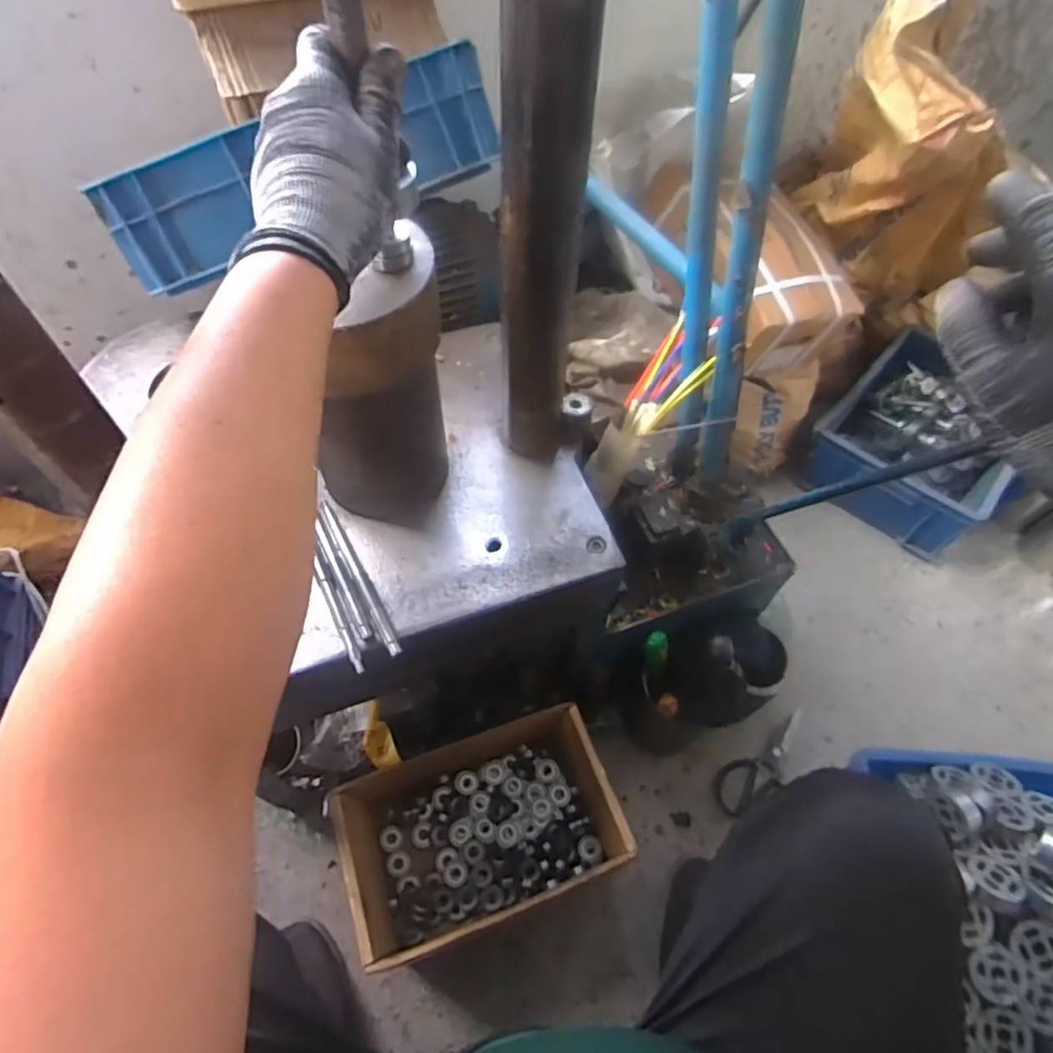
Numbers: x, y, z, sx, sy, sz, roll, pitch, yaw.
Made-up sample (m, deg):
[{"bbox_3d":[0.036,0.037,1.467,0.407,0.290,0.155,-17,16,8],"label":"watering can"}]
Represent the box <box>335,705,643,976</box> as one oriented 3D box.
[{"bbox_3d":[-0.055,0.375,0.781,0.299,0.170,0.189,-17,60,-13],"label":"box"}]

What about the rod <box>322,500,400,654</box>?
[{"bbox_3d":[-0.160,0.046,0.603,0.013,0.006,0.182,-26,62,-17],"label":"rod"}]

